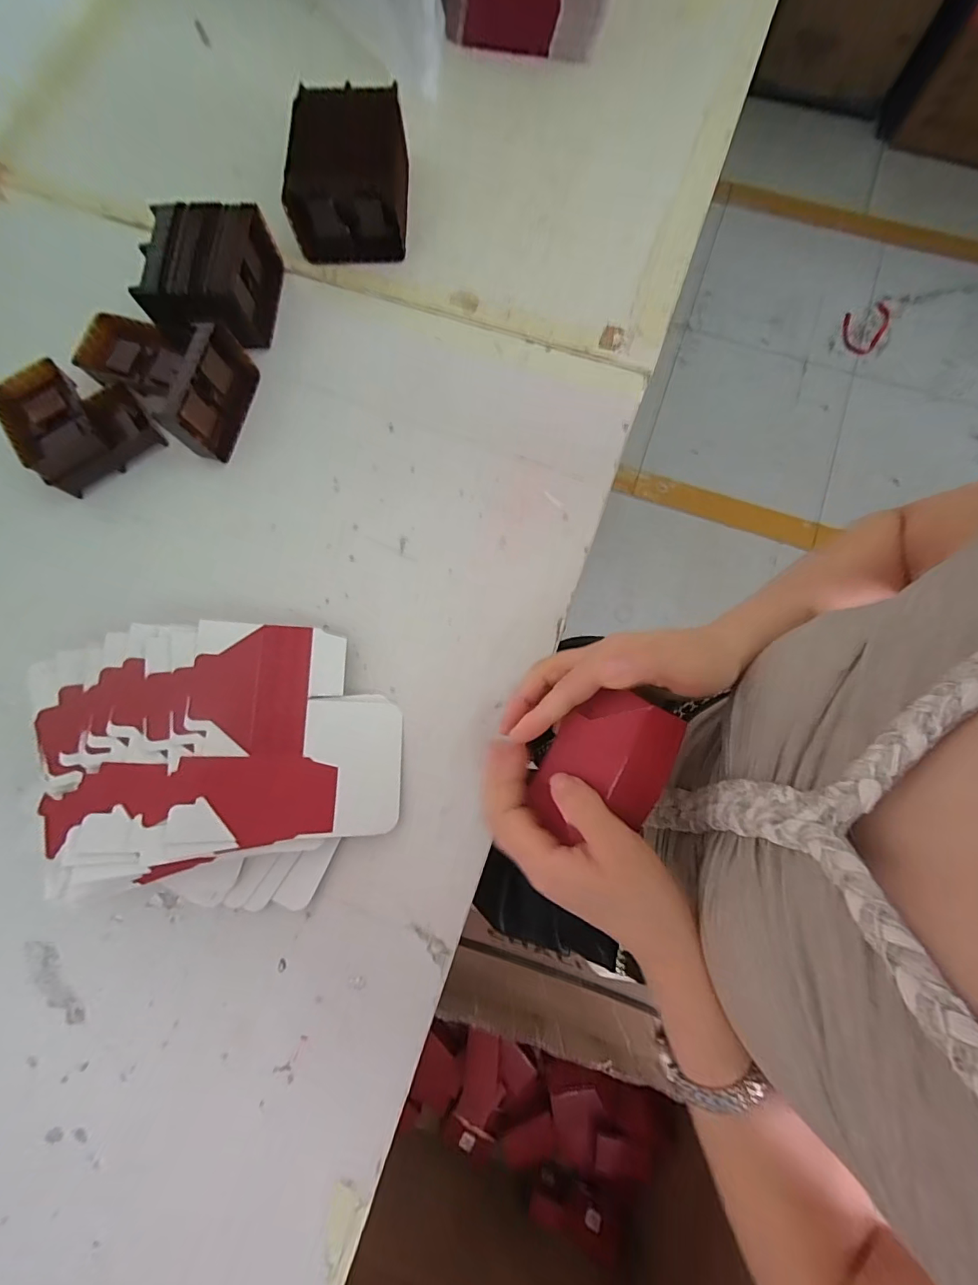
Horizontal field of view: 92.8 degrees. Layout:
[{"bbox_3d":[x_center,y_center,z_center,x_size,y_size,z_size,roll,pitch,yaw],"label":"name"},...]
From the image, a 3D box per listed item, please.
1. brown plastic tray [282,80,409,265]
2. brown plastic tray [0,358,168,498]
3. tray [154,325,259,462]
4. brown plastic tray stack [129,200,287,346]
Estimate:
[{"bbox_3d":[-0.126,-0.431,0.431,0.097,0.062,0.133,0,78,1],"label":"brown plastic tray"},{"bbox_3d":[-0.347,-0.185,0.394,0.095,0.038,0.102,-40,80,-7],"label":"brown plastic tray"},{"bbox_3d":[-0.234,-0.208,0.389,0.031,0.056,0.095,12,79,3],"label":"tray"},{"bbox_3d":[-0.240,-0.317,0.407,0.087,0.059,0.098,4,78,2],"label":"brown plastic tray stack"}]

